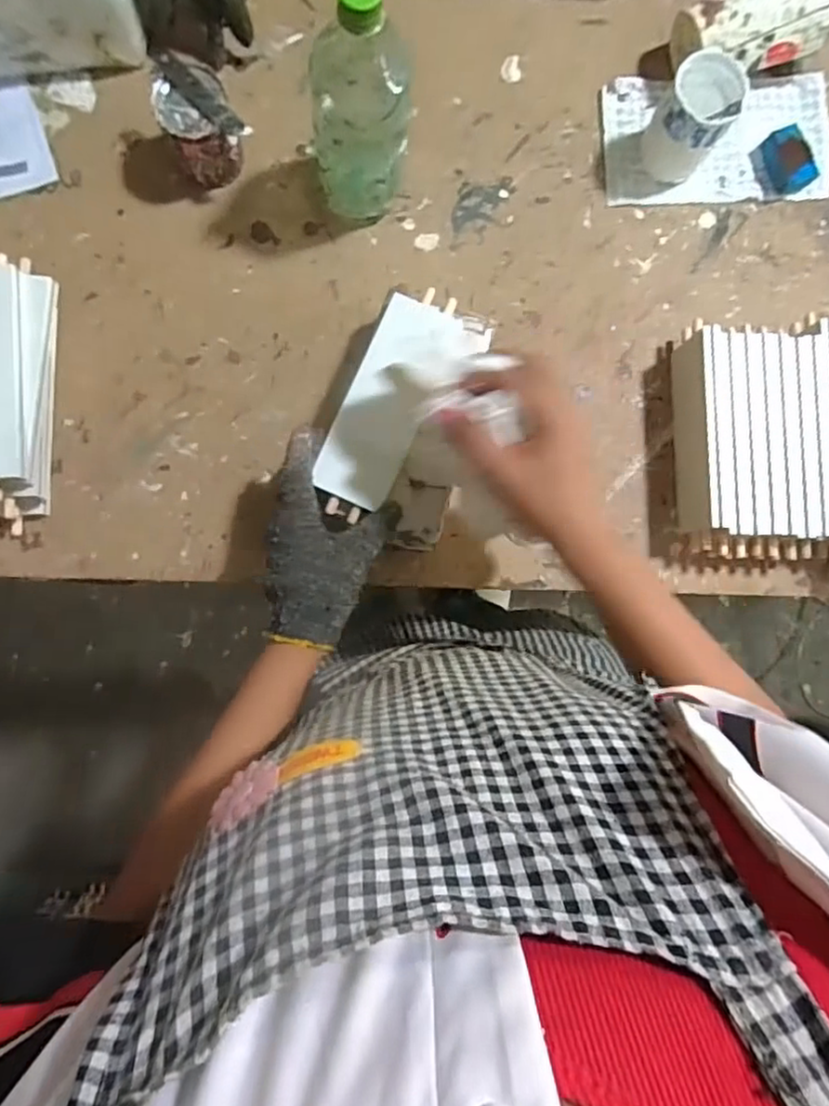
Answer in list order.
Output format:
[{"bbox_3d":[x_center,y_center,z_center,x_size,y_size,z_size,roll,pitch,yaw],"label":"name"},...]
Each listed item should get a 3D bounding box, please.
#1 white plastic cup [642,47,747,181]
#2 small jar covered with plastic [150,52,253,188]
[{"bbox_3d":[0.254,-0.399,0.581,0.067,0.079,0.071,-1,98,-5],"label":"white plastic cup"},{"bbox_3d":[-0.190,-0.379,0.560,0.058,0.074,0.079,-35,99,0],"label":"small jar covered with plastic"}]

